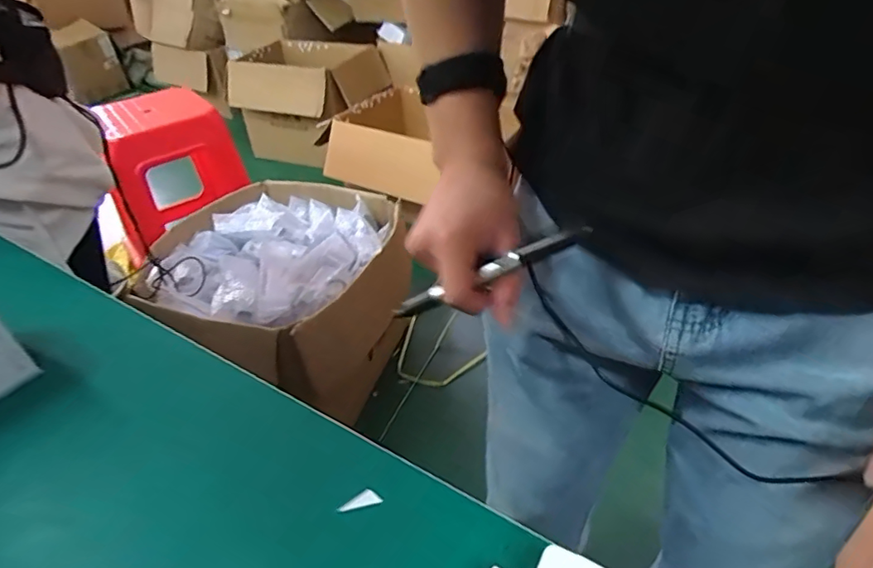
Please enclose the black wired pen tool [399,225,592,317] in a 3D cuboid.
[{"bbox_3d":[0.036,-0.007,0.390,0.155,0.019,0.009,-25,33,22],"label":"black wired pen tool"}]

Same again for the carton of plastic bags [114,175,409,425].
[{"bbox_3d":[-0.349,0.043,1.211,0.504,0.369,0.551,16,42,23],"label":"carton of plastic bags"}]

